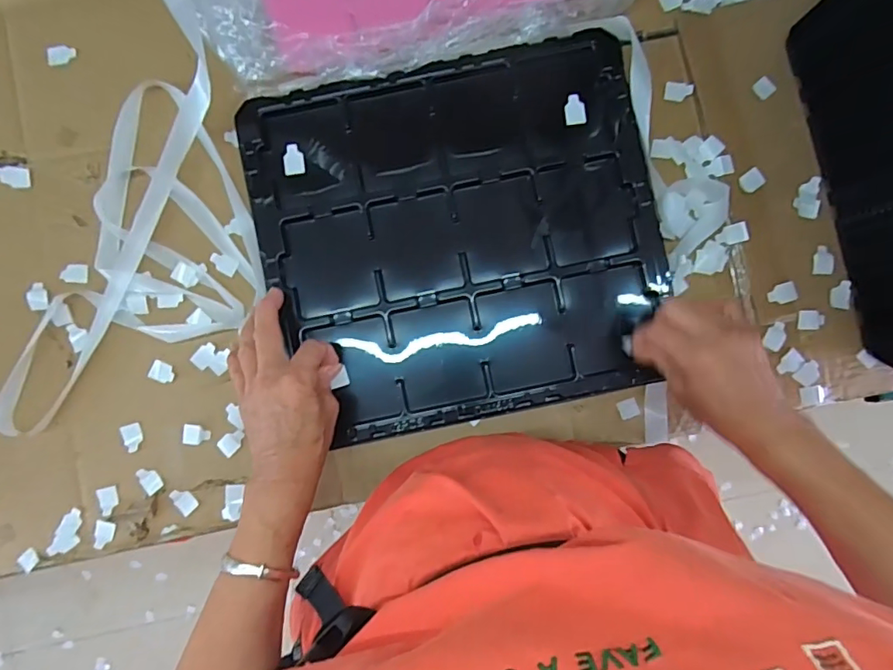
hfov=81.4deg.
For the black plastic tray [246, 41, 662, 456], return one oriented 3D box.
[{"bbox_3d":[0.014,-0.093,0.493,0.359,0.020,0.329,-12,87,2],"label":"black plastic tray"}]

